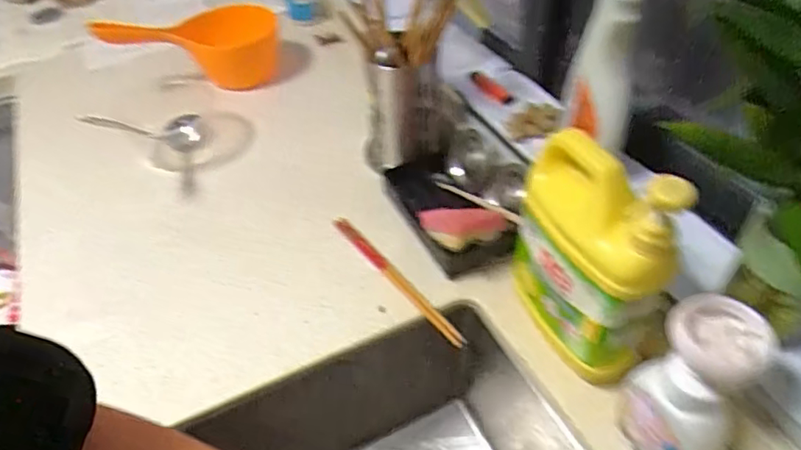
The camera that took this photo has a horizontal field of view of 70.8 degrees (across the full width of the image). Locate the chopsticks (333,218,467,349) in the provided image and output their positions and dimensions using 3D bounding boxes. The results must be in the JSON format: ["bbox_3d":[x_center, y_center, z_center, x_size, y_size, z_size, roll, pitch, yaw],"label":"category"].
[{"bbox_3d":[-0.008,0.059,0.665,0.019,0.010,0.245,-30,49,-21],"label":"chopsticks"}]

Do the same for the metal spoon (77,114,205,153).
[{"bbox_3d":[-0.347,-0.129,0.769,0.046,0.054,0.225,3,7,10],"label":"metal spoon"}]

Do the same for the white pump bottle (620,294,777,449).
[{"bbox_3d":[0.228,0.132,0.453,0.083,0.154,0.073,21,51,26],"label":"white pump bottle"}]

